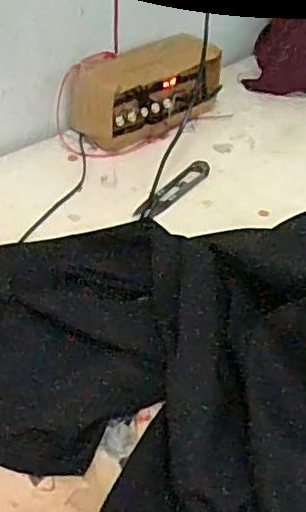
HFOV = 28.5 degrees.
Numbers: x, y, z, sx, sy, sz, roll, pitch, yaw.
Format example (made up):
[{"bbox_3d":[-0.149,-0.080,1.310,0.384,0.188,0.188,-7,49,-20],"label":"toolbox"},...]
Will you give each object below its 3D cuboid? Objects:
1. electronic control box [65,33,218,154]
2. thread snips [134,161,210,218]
[{"bbox_3d":[-0.004,-0.199,0.719,0.184,0.084,0.077,-28,49,-30],"label":"electronic control box"},{"bbox_3d":[0.023,-0.071,0.627,0.025,0.009,0.109,28,47,27],"label":"thread snips"}]

